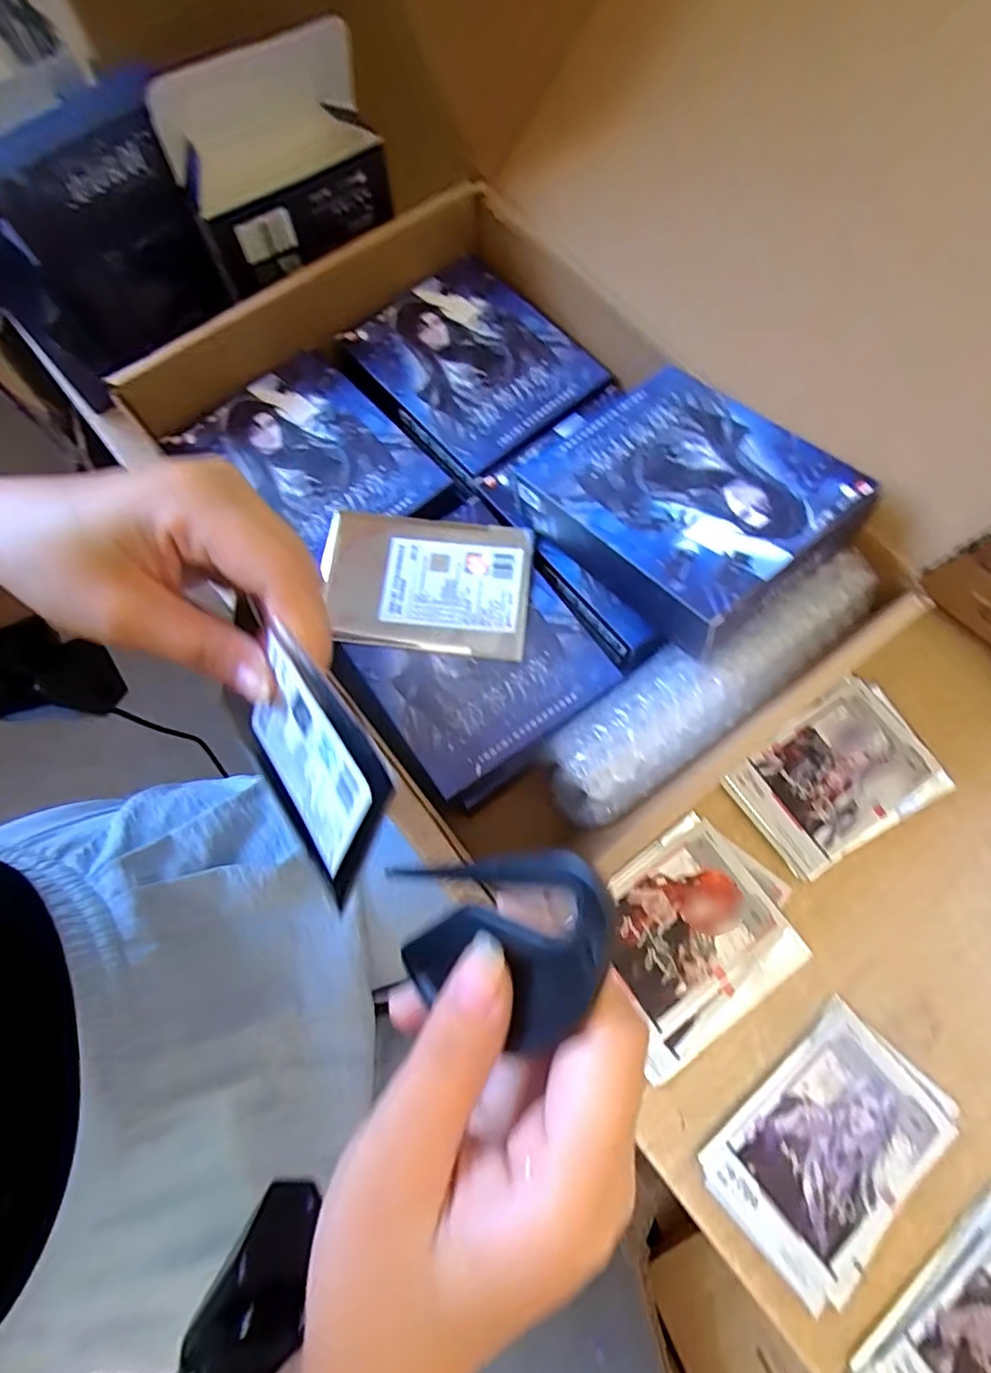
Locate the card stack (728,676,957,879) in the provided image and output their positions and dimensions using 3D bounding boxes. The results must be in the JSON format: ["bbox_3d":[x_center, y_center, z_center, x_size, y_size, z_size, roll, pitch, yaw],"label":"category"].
[{"bbox_3d":[0.185,0.050,0.330,0.105,0.008,0.073,-34,76,-11],"label":"card stack"}]

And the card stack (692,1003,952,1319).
[{"bbox_3d":[0.153,0.210,0.280,0.107,0.006,0.074,-42,78,-13],"label":"card stack"}]

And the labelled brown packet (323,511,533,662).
[{"bbox_3d":[-0.035,-0.050,0.300,0.102,0.009,0.070,7,72,1],"label":"labelled brown packet"}]

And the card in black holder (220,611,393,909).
[{"bbox_3d":[-0.061,0.020,0.194,0.004,0.064,0.081,-15,59,-43],"label":"card in black holder"}]

